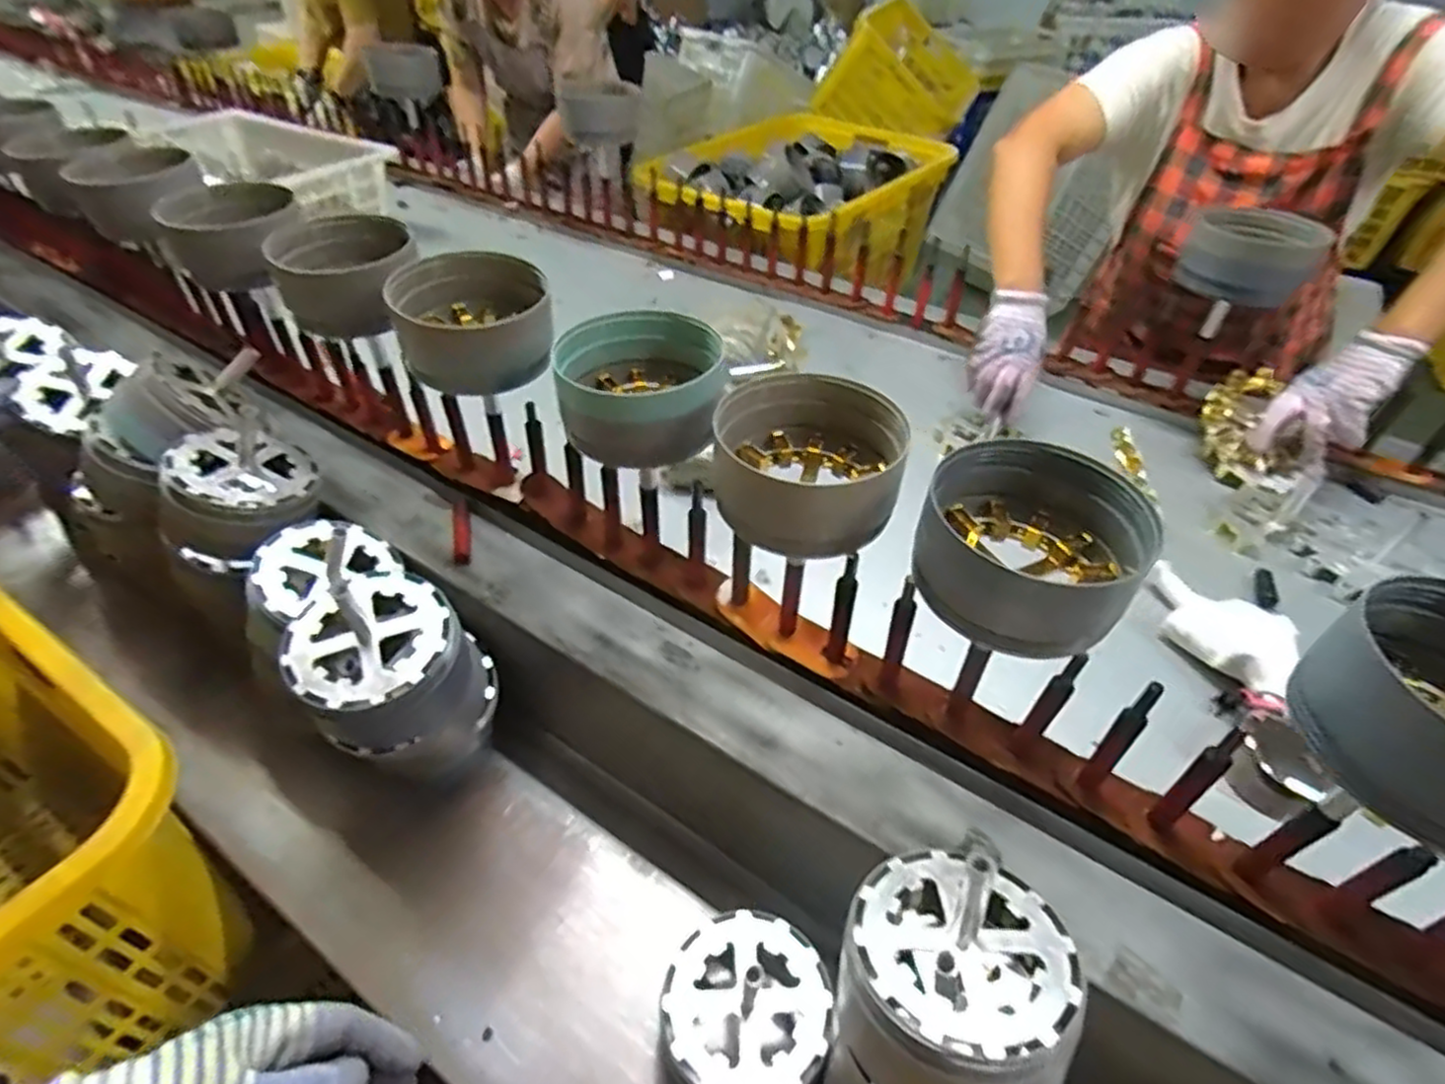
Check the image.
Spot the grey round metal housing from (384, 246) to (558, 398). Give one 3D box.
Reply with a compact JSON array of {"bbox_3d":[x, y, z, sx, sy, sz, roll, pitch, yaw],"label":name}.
[{"bbox_3d":[-0.227,-0.201,0.658,0.123,0.078,0.142,-18,48,-20],"label":"grey round metal housing"}]

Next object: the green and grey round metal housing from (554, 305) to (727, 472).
[{"bbox_3d":[-0.065,-0.126,0.606,0.136,0.090,0.112,-11,46,-13],"label":"green and grey round metal housing"}]

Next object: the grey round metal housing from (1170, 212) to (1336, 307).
[{"bbox_3d":[0.616,-0.336,0.845,0.128,0.074,0.117,27,49,23],"label":"grey round metal housing"}]

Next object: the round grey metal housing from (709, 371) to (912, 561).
[{"bbox_3d":[0.065,-0.053,0.527,0.120,0.089,0.131,1,44,-1],"label":"round grey metal housing"}]

